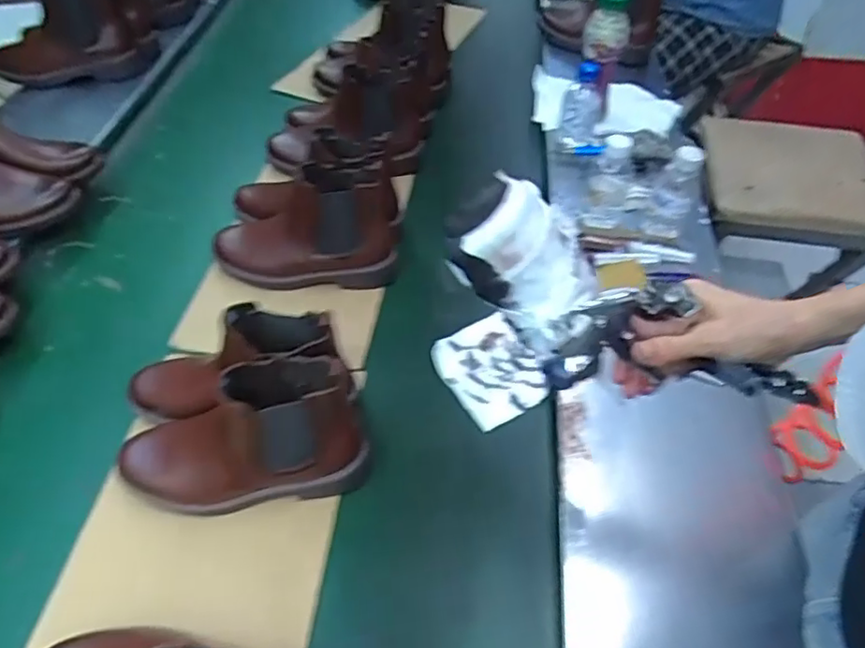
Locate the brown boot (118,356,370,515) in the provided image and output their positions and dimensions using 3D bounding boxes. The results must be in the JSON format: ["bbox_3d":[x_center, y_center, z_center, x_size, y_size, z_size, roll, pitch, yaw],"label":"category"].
[{"bbox_3d":[-0.190,0.110,0.593,0.245,0.161,0.092,-8,54,-10],"label":"brown boot"}]

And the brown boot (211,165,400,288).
[{"bbox_3d":[-0.171,-0.128,0.799,0.248,0.145,0.086,1,53,-4],"label":"brown boot"}]

